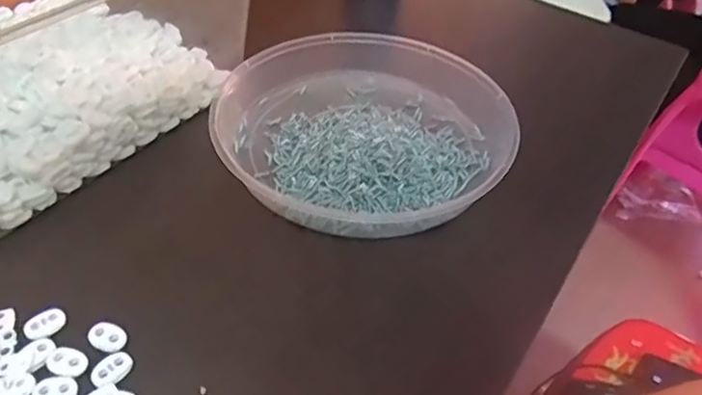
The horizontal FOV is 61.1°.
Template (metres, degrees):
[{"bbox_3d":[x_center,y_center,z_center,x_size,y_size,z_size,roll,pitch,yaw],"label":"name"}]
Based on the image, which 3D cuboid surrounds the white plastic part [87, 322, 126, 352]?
[{"bbox_3d":[-0.143,0.081,0.349,0.023,0.004,0.015,21,47,15],"label":"white plastic part"}]

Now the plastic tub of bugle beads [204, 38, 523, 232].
[{"bbox_3d":[0.010,-0.068,0.493,0.229,0.043,0.229,3,45,-3],"label":"plastic tub of bugle beads"}]

